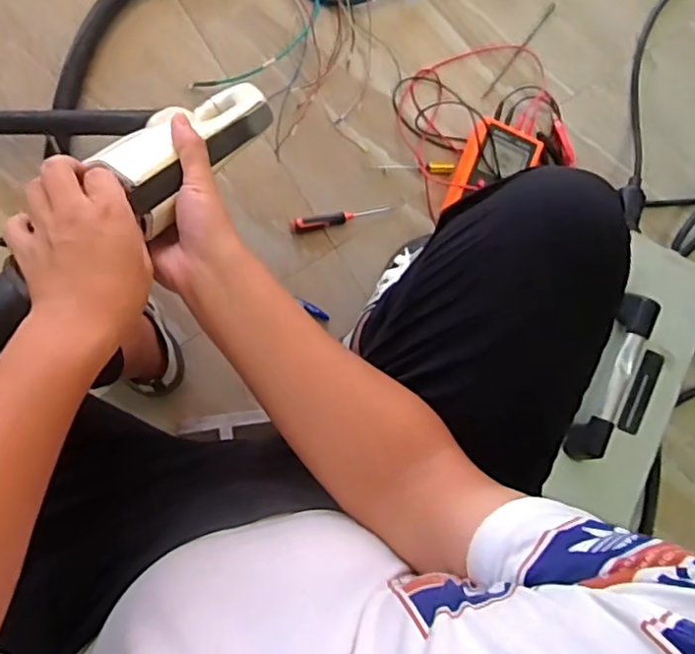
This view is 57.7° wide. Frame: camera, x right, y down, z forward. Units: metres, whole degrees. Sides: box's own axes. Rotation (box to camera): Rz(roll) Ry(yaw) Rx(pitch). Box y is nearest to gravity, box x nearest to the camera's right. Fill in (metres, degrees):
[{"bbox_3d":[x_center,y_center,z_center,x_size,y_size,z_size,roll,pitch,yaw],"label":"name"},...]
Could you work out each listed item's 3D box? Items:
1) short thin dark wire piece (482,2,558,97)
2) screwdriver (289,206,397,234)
[{"bbox_3d":[0.281,-0.449,1.030,0.012,0.009,0.204,37,84,-8],"label":"short thin dark wire piece"},{"bbox_3d":[-0.005,-0.168,0.966,0.167,0.029,0.021,-12,92,-10],"label":"screwdriver"}]

